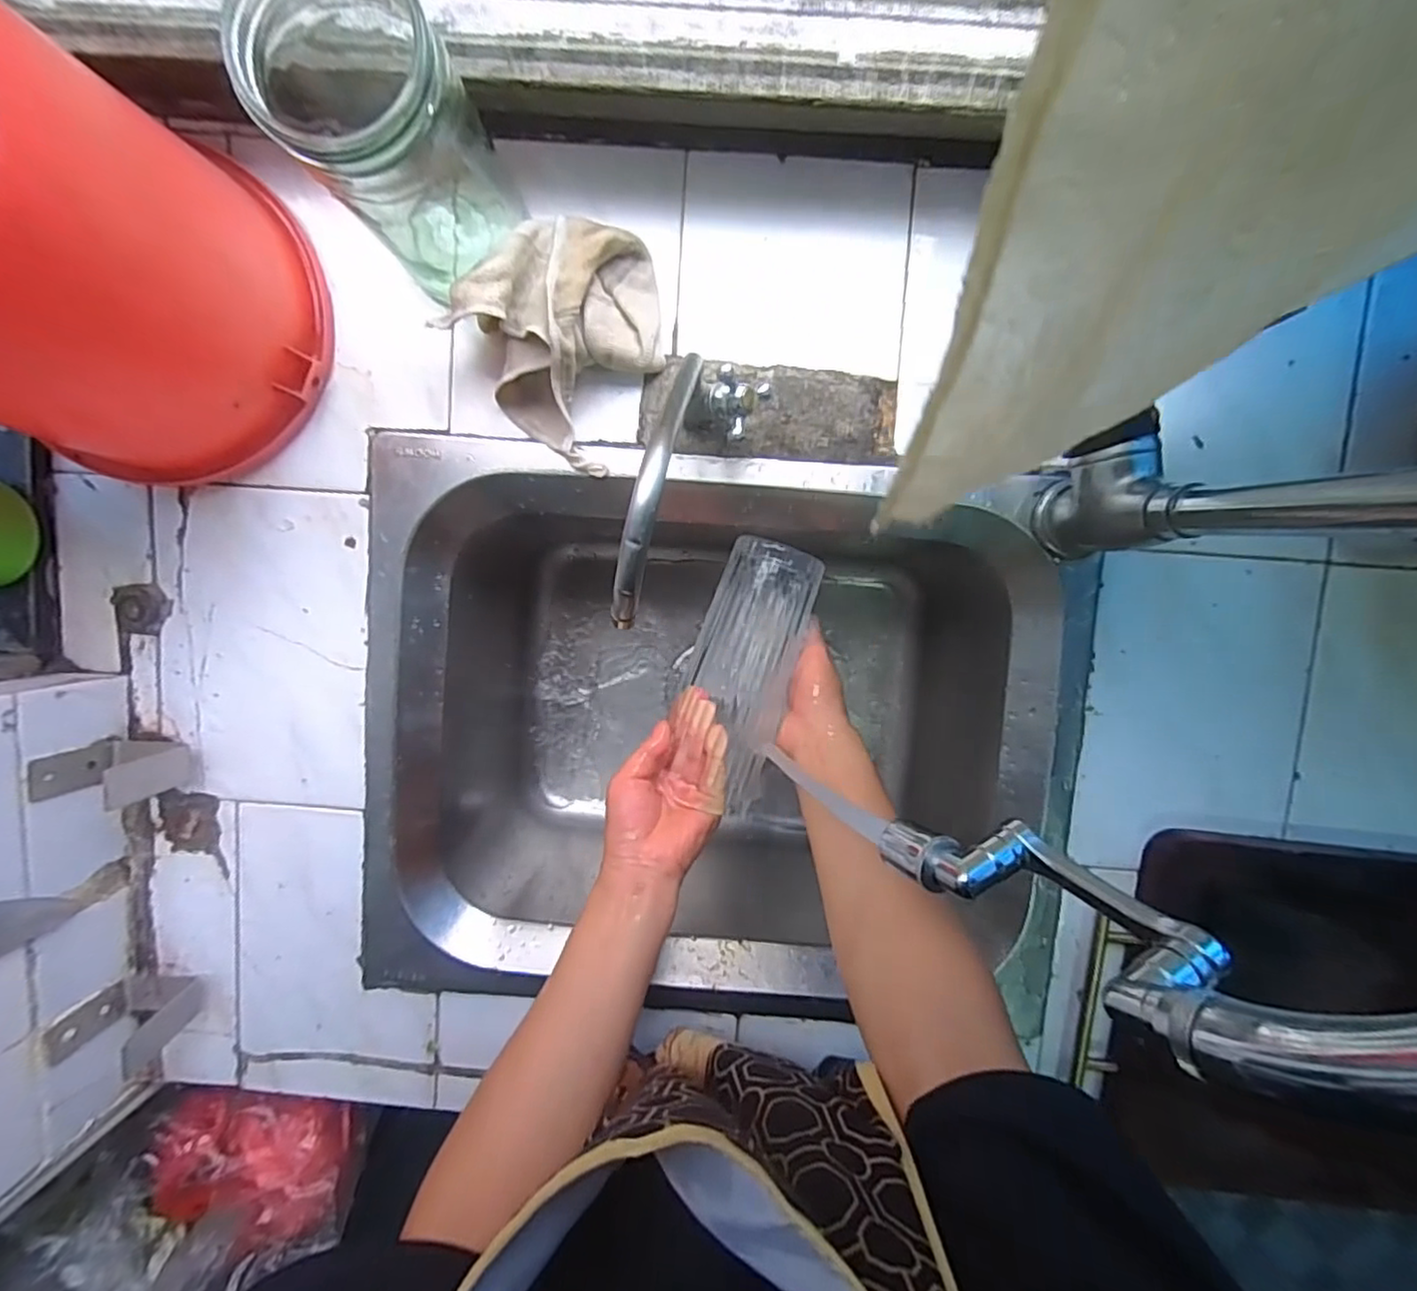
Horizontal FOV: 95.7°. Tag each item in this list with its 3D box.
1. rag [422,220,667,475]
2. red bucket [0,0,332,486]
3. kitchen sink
[{"bbox_3d":[-0.082,-0.198,0.405,0.122,0.055,0.136,42,95,-3],"label":"rag"},{"bbox_3d":[-0.340,-0.194,0.333,0.160,0.202,0.167,0,96,1],"label":"red bucket"},{"bbox_3d":[0.007,0.058,0.567,0.497,0.234,0.397,6,96,0],"label":"kitchen sink"}]

